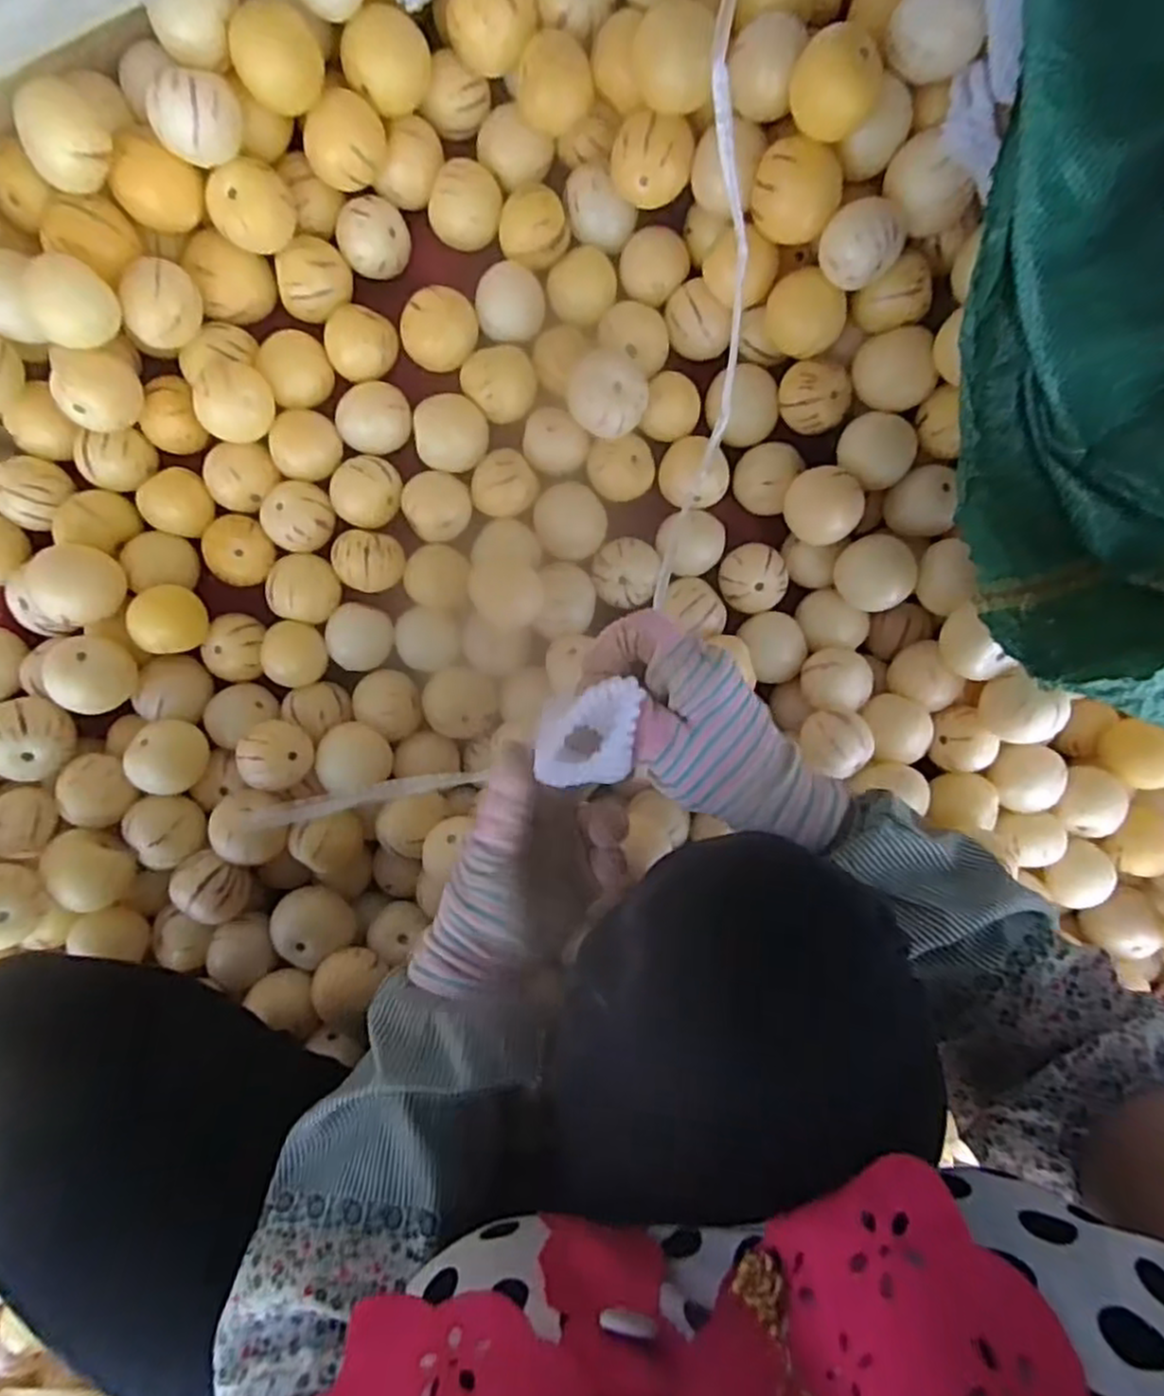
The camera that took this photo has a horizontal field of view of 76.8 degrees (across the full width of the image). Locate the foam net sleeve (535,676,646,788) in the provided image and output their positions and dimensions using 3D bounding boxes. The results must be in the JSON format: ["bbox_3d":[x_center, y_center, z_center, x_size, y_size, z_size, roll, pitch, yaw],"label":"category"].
[{"bbox_3d":[0.003,0.014,0.308,0.041,0.023,0.043,1,99,-3],"label":"foam net sleeve"}]

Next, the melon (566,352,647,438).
[{"bbox_3d":[0.020,-0.202,0.486,0.057,0.042,0.050,-38,99,3],"label":"melon"}]

